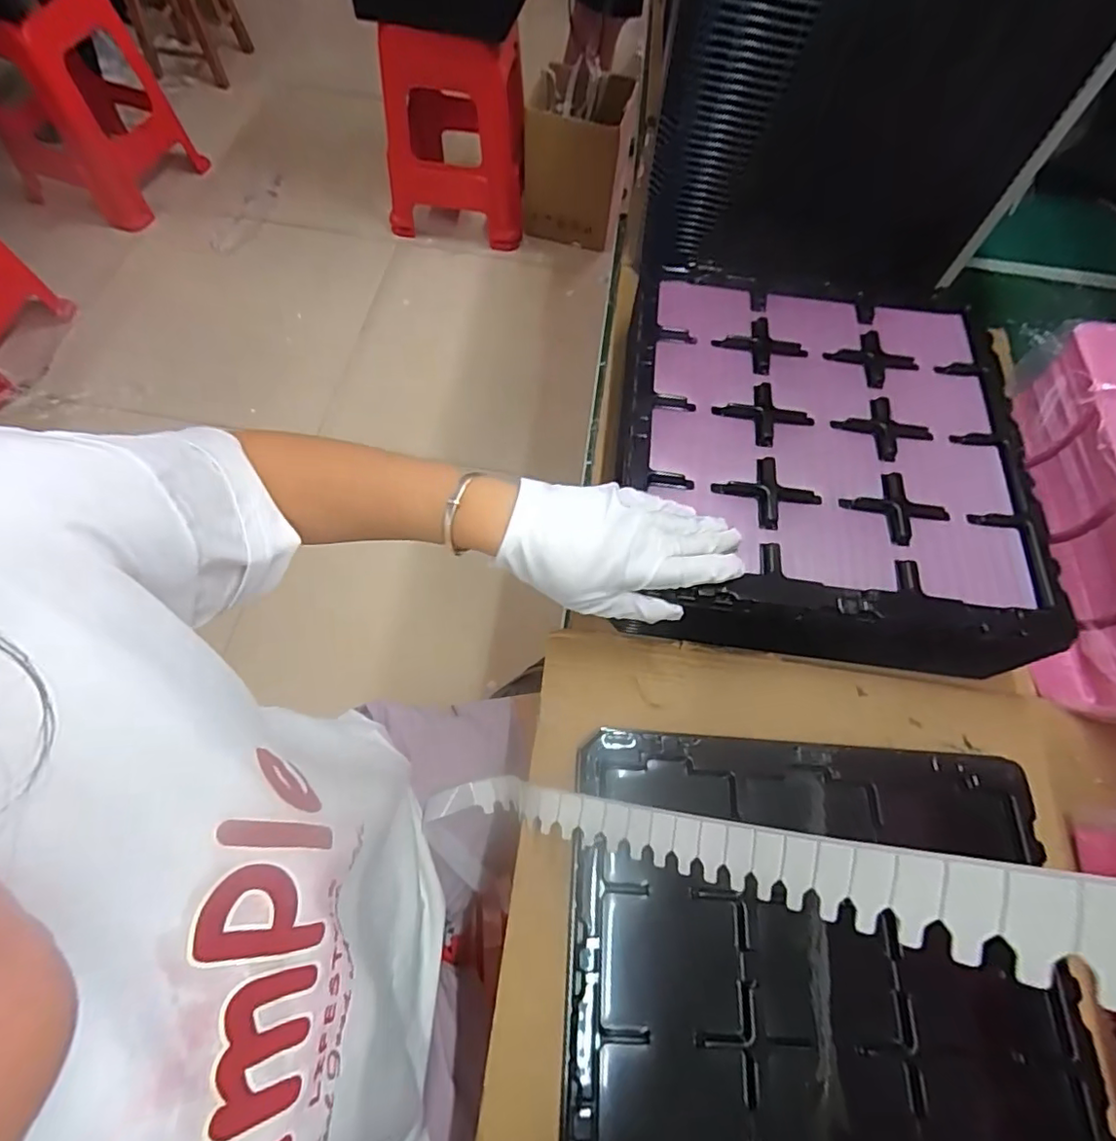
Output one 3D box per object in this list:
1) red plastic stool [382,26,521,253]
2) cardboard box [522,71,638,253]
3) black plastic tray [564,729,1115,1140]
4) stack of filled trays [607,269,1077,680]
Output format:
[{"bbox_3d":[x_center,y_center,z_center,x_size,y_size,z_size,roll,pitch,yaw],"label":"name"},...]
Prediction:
[{"bbox_3d":[-0.269,-1.183,1.511,0.366,0.454,0.352,4,64,-1],"label":"red plastic stool"},{"bbox_3d":[0.047,-1.121,1.565,0.273,0.334,0.262,4,64,-1],"label":"cardboard box"},{"bbox_3d":[0.172,0.297,0.361,0.328,0.020,0.360,4,64,-1],"label":"black plastic tray"},{"bbox_3d":[0.217,-0.093,0.512,0.325,0.087,0.351,6,64,0],"label":"stack of filled trays"}]

